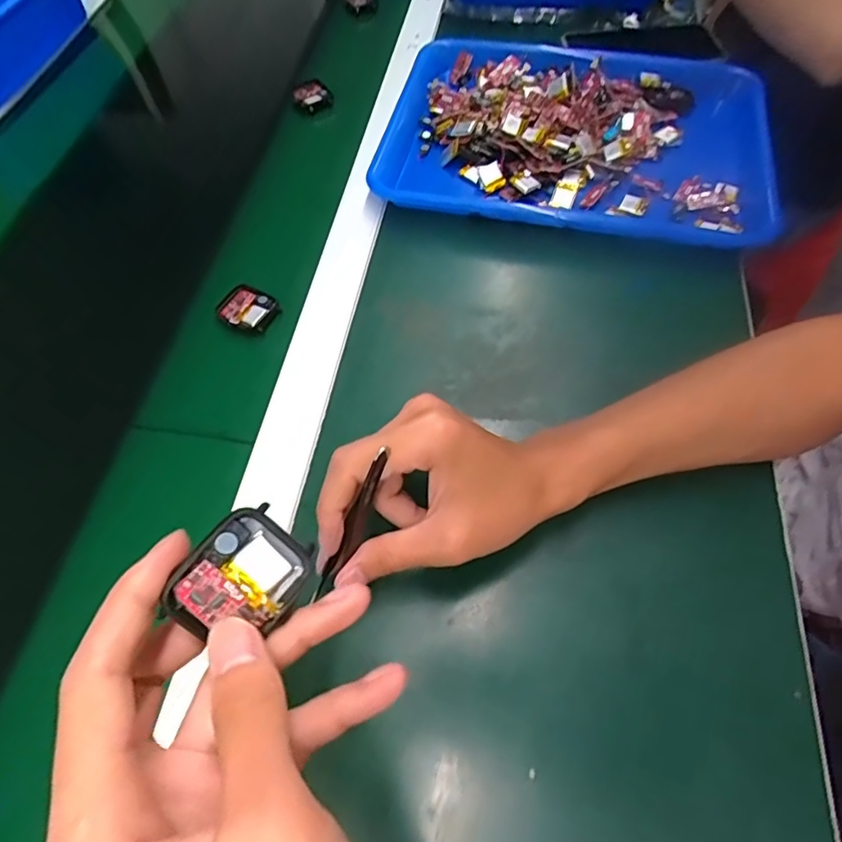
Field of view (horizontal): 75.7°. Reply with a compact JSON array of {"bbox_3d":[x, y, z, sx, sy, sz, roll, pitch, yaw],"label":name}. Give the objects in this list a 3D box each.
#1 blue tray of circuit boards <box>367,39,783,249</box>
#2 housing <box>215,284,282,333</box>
[{"bbox_3d":[0.145,-0.269,0.497,0.341,0.037,0.248,11,63,9],"label":"blue tray of circuit boards"},{"bbox_3d":[-0.137,-0.088,0.429,0.041,0.011,0.038,30,67,18],"label":"housing"}]

